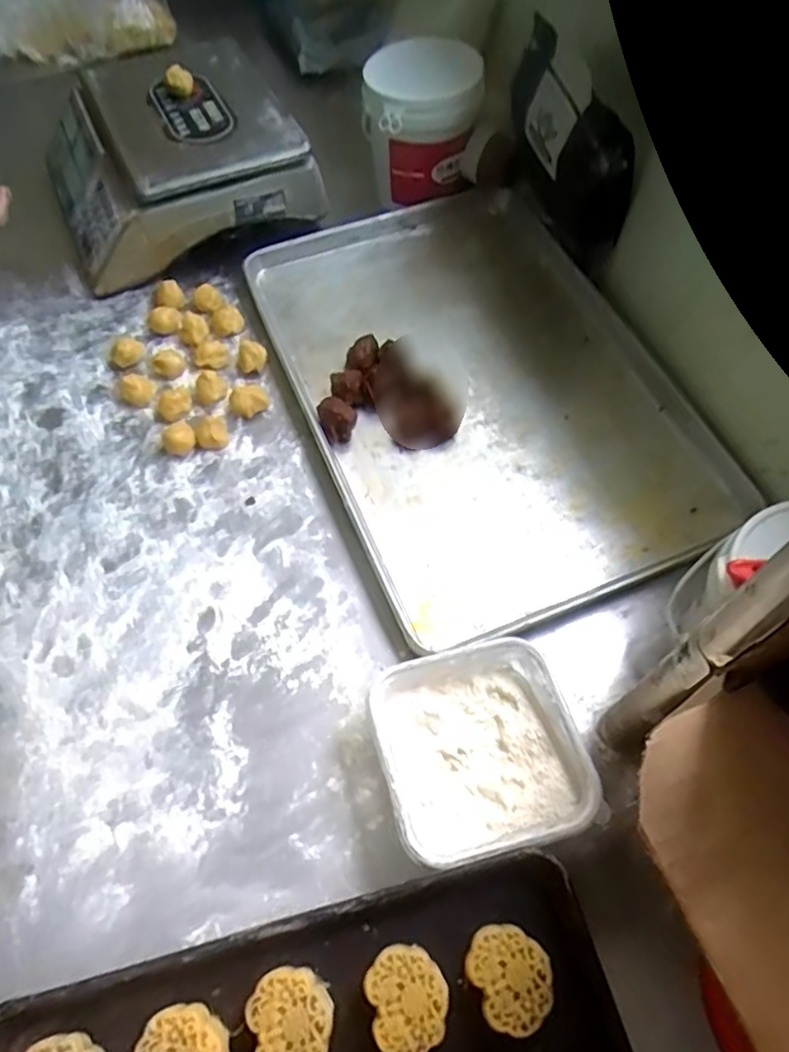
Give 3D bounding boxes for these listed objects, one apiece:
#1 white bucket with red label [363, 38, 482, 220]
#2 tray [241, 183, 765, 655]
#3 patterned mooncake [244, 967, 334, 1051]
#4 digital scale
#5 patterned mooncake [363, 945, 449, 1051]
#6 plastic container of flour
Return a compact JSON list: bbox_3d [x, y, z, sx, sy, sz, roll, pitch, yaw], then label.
[{"bbox_3d":[0.035,-0.528,0.870,0.146,0.151,0.145,0,62,0],"label":"white bucket with red label"},{"bbox_3d":[0.101,-0.178,0.760,0.417,0.033,0.578,-21,64,-11],"label":"tray"},{"bbox_3d":[-0.066,0.323,0.422,0.052,0.021,0.059,-15,62,-8],"label":"patterned mooncake"},{"bbox_3d":[-0.293,-0.485,0.871,0.312,0.153,0.259,-22,64,-12],"label":"digital scale"},{"bbox_3d":[0.009,0.313,0.429,0.051,0.020,0.059,-13,61,-7],"label":"patterned mooncake"},{"bbox_3d":[0.069,0.187,0.544,0.162,0.062,0.158,-13,63,-8],"label":"plastic container of flour"}]

